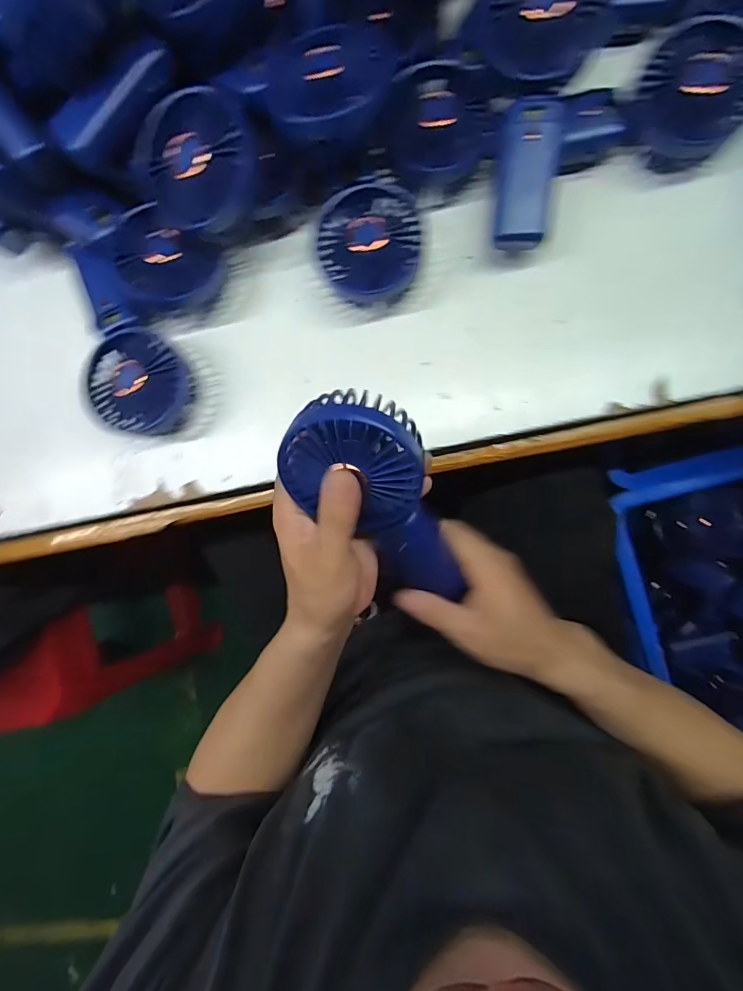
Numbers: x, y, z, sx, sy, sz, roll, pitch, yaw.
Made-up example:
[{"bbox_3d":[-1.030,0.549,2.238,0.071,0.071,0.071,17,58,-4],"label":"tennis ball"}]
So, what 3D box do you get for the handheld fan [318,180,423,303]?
[{"bbox_3d":[-0.001,-0.204,0.344,0.077,0.046,0.083,0,91,8],"label":"handheld fan"}]

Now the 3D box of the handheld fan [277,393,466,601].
[{"bbox_3d":[0.006,0.011,0.276,0.084,0.032,0.161,-28,116,8],"label":"handheld fan"}]

